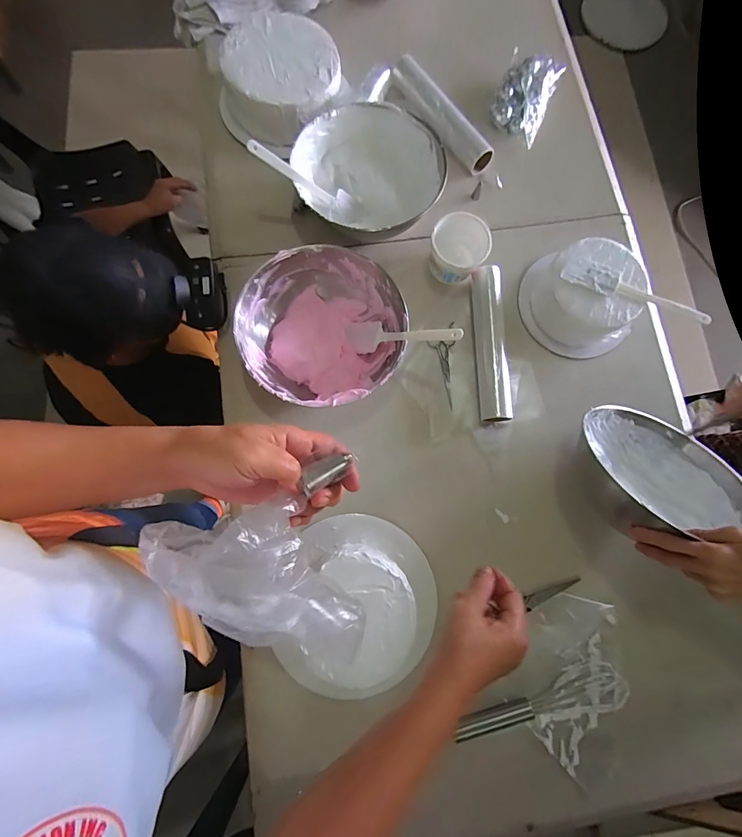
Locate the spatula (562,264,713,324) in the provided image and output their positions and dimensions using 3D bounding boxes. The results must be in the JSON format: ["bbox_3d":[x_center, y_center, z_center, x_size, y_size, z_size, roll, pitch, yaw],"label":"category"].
[{"bbox_3d":[0.395,-0.190,0.585,0.225,0.014,0.038,17,78,2],"label":"spatula"}]

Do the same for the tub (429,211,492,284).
[{"bbox_3d":[0.139,-0.267,0.637,0.088,0.081,0.088,0,78,-1],"label":"tub"}]

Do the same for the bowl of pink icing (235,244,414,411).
[{"bbox_3d":[-0.072,-0.129,0.595,0.219,0.099,0.232,0,78,-1],"label":"bowl of pink icing"}]

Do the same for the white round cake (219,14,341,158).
[{"bbox_3d":[-0.150,-0.575,0.683,0.197,0.089,0.200,0,78,-1],"label":"white round cake"}]

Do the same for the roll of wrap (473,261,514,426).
[{"bbox_3d":[0.193,-0.119,0.638,0.051,0.048,0.248,-1,78,-2],"label":"roll of wrap"}]

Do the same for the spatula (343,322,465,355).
[{"bbox_3d":[0.037,-0.119,0.556,0.205,0.020,0.048,8,74,45],"label":"spatula"}]

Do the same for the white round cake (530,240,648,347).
[{"bbox_3d":[0.340,-0.198,0.621,0.149,0.078,0.140,0,78,-1],"label":"white round cake"}]

